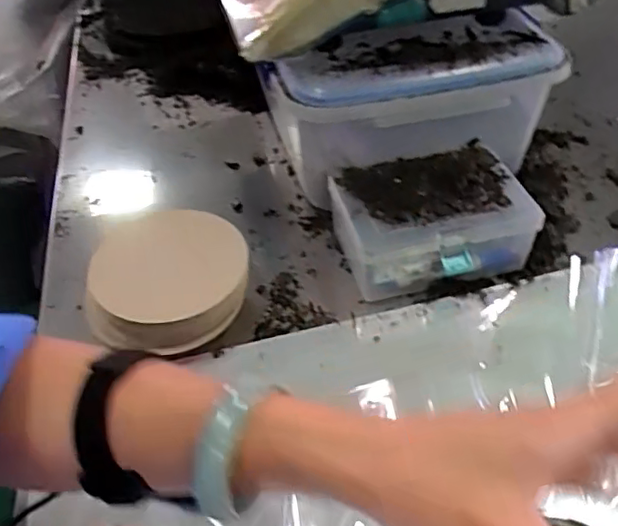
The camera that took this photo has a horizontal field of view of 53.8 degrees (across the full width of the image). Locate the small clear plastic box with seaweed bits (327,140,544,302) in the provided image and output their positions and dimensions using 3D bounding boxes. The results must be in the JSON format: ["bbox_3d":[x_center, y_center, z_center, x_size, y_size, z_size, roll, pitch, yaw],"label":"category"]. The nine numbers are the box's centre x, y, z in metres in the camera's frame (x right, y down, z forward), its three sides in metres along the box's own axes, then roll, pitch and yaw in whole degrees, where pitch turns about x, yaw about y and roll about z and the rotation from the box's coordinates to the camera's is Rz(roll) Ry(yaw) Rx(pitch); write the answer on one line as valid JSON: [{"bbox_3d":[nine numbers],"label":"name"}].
[{"bbox_3d":[0.119,-0.041,0.613,0.175,0.078,0.130,-11,45,-8],"label":"small clear plastic box with seaweed bits"}]

